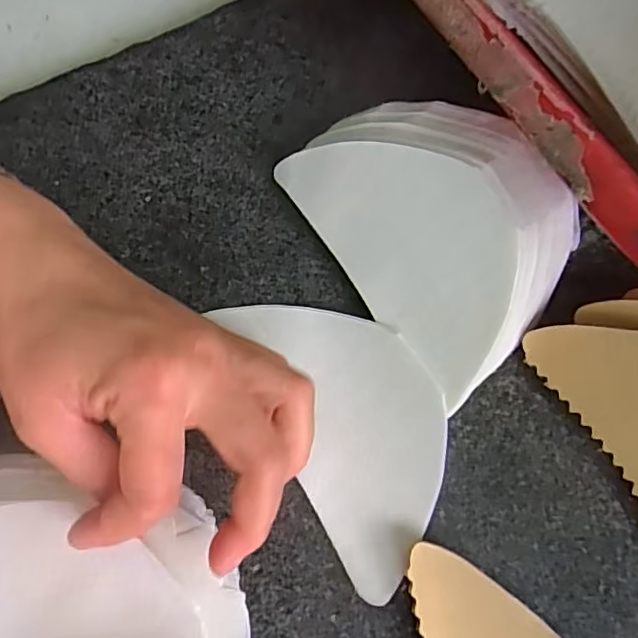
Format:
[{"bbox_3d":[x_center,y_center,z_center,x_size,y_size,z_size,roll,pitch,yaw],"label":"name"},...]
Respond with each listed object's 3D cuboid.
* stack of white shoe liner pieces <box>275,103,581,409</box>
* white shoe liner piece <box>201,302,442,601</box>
[{"bbox_3d":[0.061,-0.052,0.278,0.113,0.034,0.141,-36,76,-13],"label":"stack of white shoe liner pieces"},{"bbox_3d":[0.015,0.042,0.262,0.072,0.007,0.140,-31,75,-1],"label":"white shoe liner piece"}]

